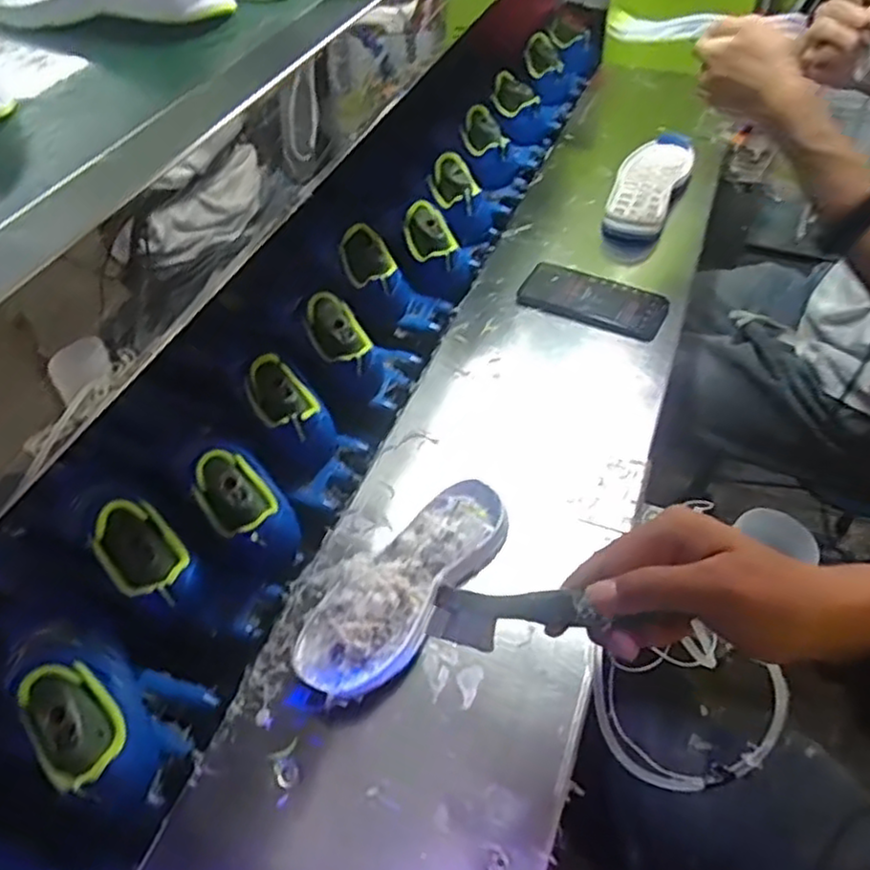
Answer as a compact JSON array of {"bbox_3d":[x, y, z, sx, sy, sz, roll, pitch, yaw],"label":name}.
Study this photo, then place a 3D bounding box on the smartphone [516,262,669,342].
[{"bbox_3d":[0.180,-0.153,0.813,0.157,0.016,0.078,22,52,20],"label":"smartphone"}]

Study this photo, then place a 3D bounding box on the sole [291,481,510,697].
[{"bbox_3d":[-0.023,0.115,0.564,0.078,0.041,0.207,28,54,25],"label":"sole"}]

